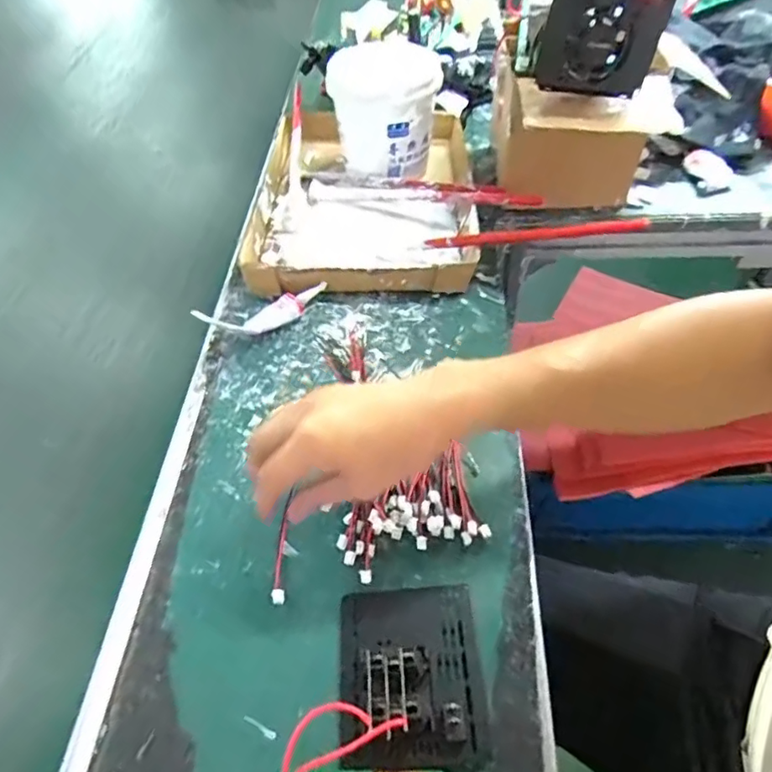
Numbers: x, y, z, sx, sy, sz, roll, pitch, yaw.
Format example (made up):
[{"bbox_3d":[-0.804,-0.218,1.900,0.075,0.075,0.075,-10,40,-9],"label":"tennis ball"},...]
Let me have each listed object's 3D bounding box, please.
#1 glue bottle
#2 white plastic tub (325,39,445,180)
[{"bbox_3d":[-0.112,-0.069,0.524,0.124,0.031,0.033,-25,55,-15],"label":"glue bottle"},{"bbox_3d":[0.006,-0.322,0.650,0.111,0.129,0.111,-2,52,3],"label":"white plastic tub"}]

